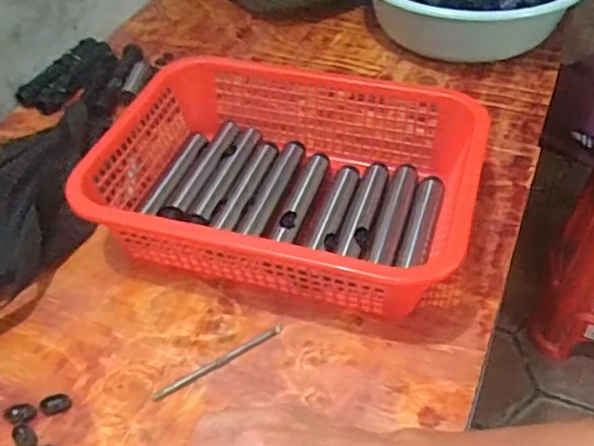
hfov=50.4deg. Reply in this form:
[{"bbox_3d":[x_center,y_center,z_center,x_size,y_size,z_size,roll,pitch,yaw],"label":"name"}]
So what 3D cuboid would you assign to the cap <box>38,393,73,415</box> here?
[{"bbox_3d":[-0.188,0.140,0.491,0.024,0.005,0.016,-16,46,-12],"label":"cap"}]

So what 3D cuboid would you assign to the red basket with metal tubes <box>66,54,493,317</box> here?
[{"bbox_3d":[-0.012,-0.036,0.594,0.322,0.101,0.240,10,46,14],"label":"red basket with metal tubes"}]

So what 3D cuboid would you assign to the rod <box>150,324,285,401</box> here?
[{"bbox_3d":[-0.063,0.112,0.511,0.114,0.006,0.008,-25,48,-20],"label":"rod"}]

